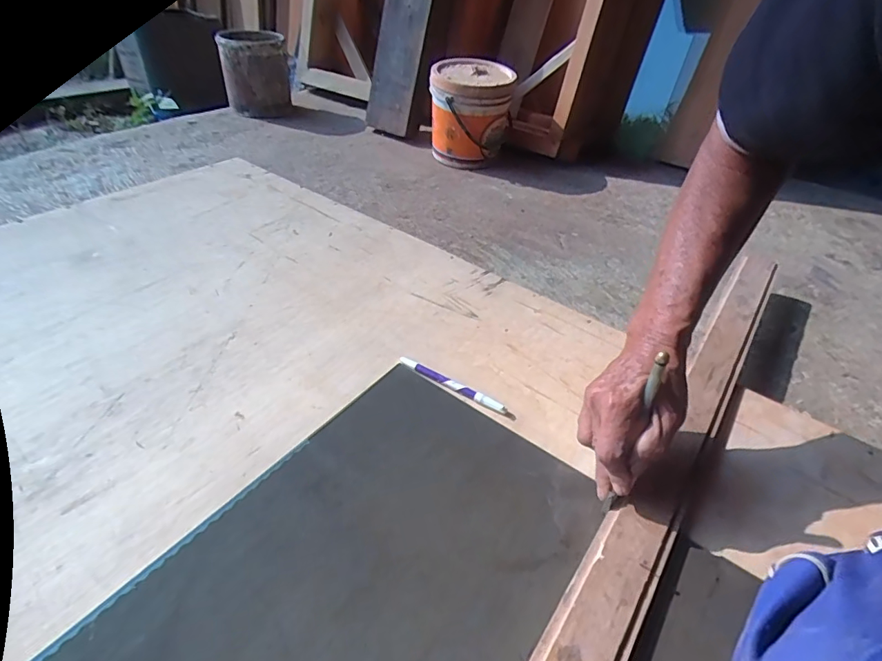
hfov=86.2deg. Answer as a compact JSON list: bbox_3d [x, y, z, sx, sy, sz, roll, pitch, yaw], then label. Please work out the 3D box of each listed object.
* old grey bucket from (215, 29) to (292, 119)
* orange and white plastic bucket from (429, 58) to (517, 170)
[{"bbox_3d":[-0.497,-0.688,1.270,0.174,0.209,0.165,-12,43,-18],"label":"old grey bucket"},{"bbox_3d":[0.072,-0.525,1.158,0.191,0.206,0.194,3,41,-2],"label":"orange and white plastic bucket"}]

